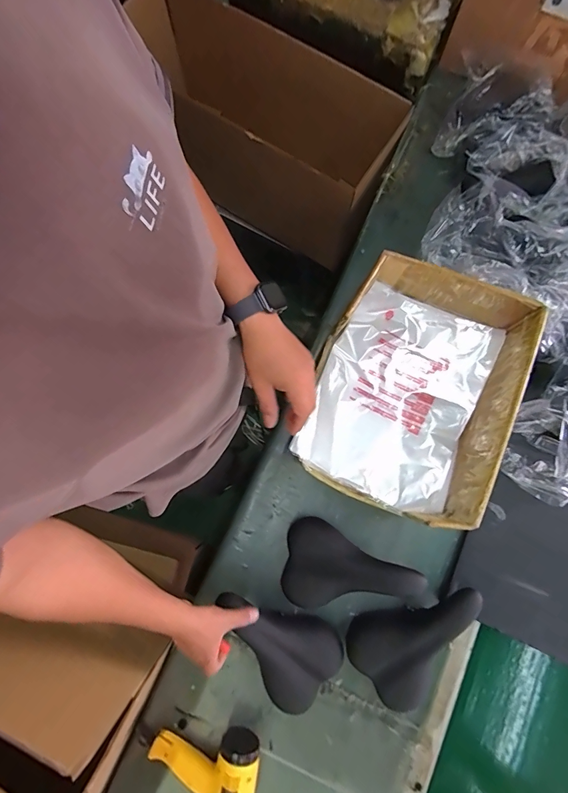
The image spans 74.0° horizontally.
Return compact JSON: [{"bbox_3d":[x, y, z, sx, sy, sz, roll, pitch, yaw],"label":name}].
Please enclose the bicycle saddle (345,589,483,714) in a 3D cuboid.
[{"bbox_3d":[0.249,0.448,0.704,0.252,0.077,0.151,-39,81,-6],"label":"bicycle saddle"}]

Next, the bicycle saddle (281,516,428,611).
[{"bbox_3d":[0.122,0.344,0.725,0.252,0.095,0.160,16,79,4],"label":"bicycle saddle"}]

